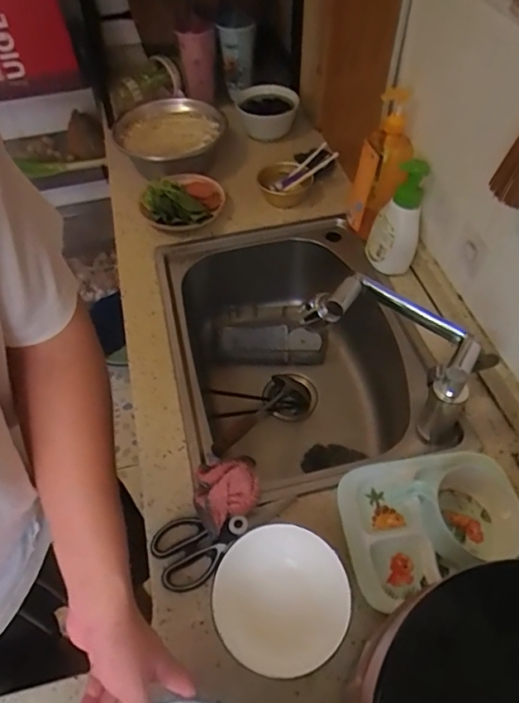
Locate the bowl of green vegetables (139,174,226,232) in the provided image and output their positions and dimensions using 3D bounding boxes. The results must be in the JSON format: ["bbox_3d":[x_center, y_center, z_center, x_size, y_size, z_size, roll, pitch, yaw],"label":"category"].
[{"bbox_3d":[-0.159,-0.305,1.047,0.170,0.072,0.163,-1,52,1],"label":"bowl of green vegetables"}]

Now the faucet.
[{"bbox_3d":[0.190,0.005,0.727,0.261,0.189,0.109,23,57,19],"label":"faucet"}]

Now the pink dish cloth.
[{"bbox_3d":[-0.050,0.175,0.668,0.084,0.062,0.089,-30,57,-19],"label":"pink dish cloth"}]

